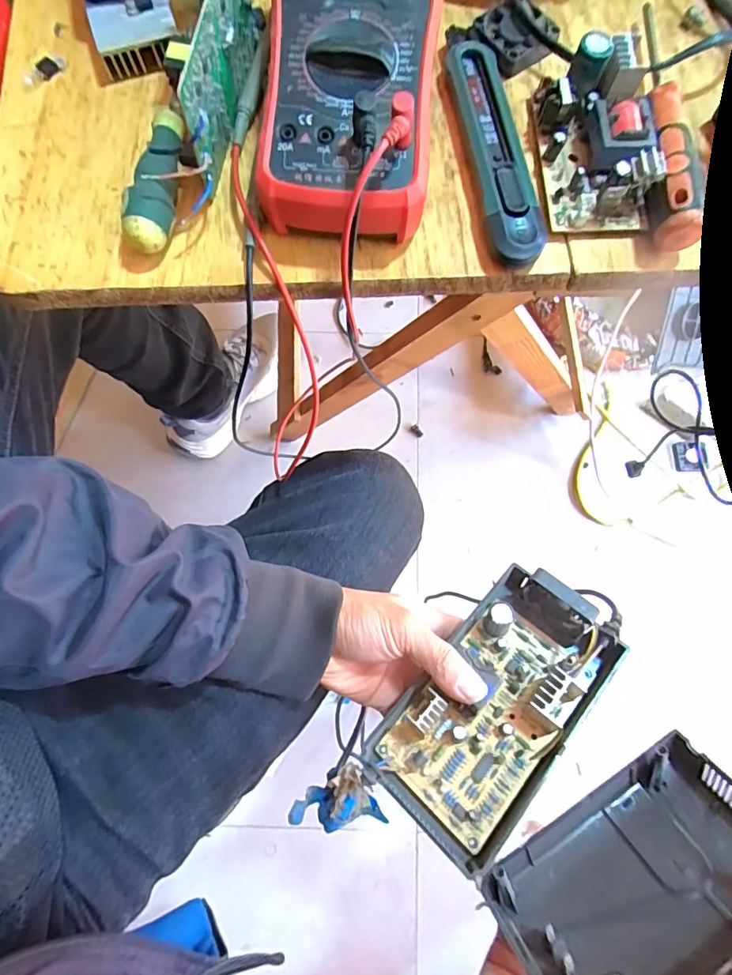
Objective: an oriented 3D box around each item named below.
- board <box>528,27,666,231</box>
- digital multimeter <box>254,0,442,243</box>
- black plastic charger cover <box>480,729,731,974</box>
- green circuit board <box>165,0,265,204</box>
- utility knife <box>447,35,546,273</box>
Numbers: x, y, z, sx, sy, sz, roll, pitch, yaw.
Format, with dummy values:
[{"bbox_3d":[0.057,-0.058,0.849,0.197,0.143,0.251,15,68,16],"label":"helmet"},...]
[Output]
[{"bbox_3d":[0.128,-0.193,0.262,0.055,0.032,0.096,-4,78,-1],"label":"board"},{"bbox_3d":[-0.009,-0.223,0.260,0.090,0.059,0.186,5,78,1],"label":"digital multimeter"},{"bbox_3d":[0.176,0.252,0.307,0.179,0.032,0.101,-27,36,-10],"label":"black plastic charger cover"},{"bbox_3d":[-0.091,-0.230,0.255,0.039,0.064,0.130,10,80,1],"label":"green circuit board"},{"bbox_3d":[0.076,-0.193,0.274,0.034,0.020,0.145,-9,78,-2],"label":"utility knife"}]

